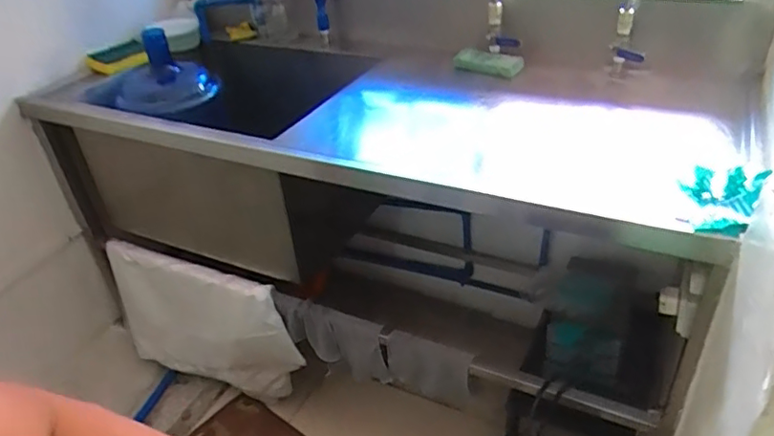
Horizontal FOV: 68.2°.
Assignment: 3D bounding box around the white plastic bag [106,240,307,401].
[{"bbox_3d":[-0.475,0.282,1.440,0.579,0.381,0.078,11,39,22],"label":"white plastic bag"}]

